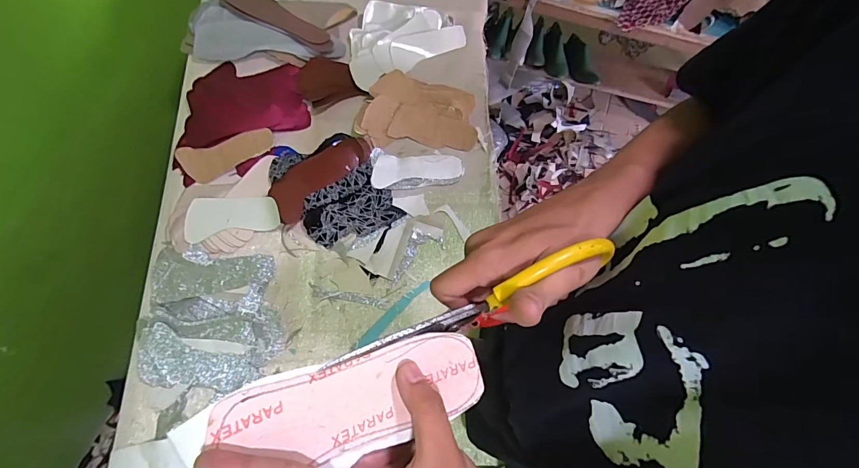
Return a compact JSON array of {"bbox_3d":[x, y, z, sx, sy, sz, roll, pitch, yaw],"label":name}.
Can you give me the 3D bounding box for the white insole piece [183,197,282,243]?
[{"bbox_3d":[-0.338,-0.033,0.684,0.153,0.012,0.069,-10,90,-6],"label":"white insole piece"}]

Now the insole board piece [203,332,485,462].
[{"bbox_3d":[-0.049,0.100,0.232,0.159,0.009,0.068,-25,86,-16],"label":"insole board piece"}]

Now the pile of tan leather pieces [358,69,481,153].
[{"bbox_3d":[-0.015,-0.231,0.766,0.217,0.049,0.133,10,70,2],"label":"pile of tan leather pieces"}]

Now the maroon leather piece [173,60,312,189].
[{"bbox_3d":[-0.348,-0.221,0.764,0.218,0.027,0.251,2,70,-1],"label":"maroon leather piece"}]

